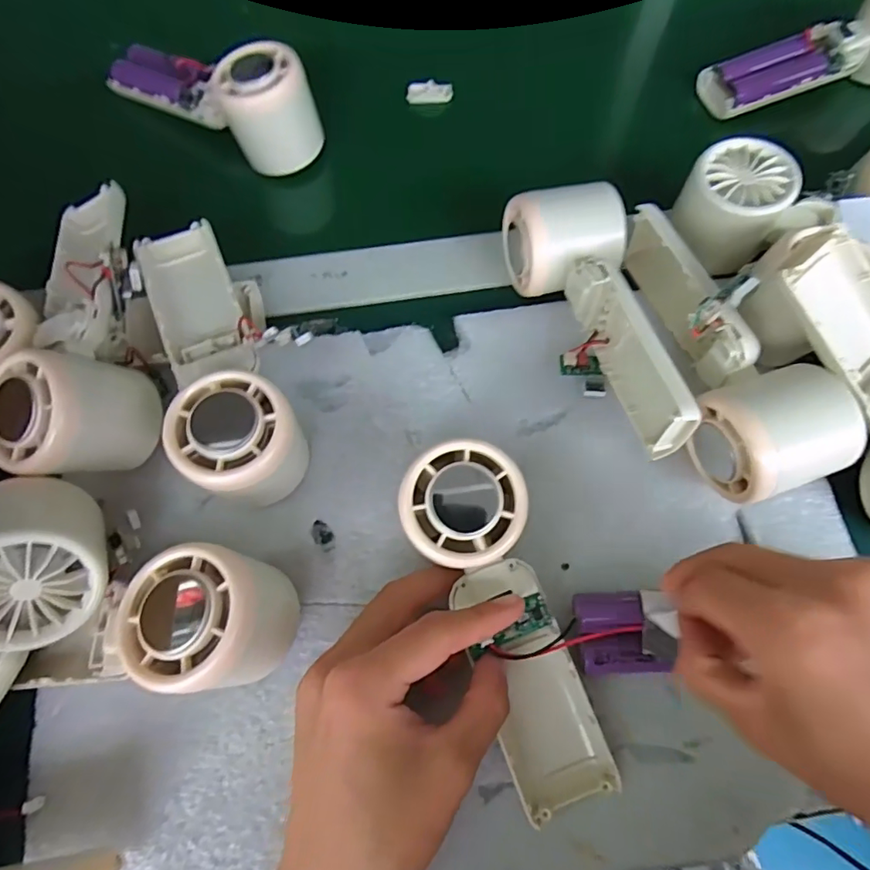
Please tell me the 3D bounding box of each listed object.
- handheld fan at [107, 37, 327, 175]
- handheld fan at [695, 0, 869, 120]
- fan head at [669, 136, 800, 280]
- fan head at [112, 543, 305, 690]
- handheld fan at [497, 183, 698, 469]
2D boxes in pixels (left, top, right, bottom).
[{"bbox_3d":[-0.154,-0.238,0.352,0.155,0.055,0.051,30,75,9],"label":"handheld fan"},{"bbox_3d":[0.273,-0.269,0.373,0.160,0.050,0.048,-19,72,9],"label":"handheld fan"},{"bbox_3d":[0.168,-0.131,0.305,0.054,0.047,0.057,0,72,0],"label":"fan head"},{"bbox_3d":[-0.096,0.080,0.231,0.059,0.064,0.057,9,72,3],"label":"fan head"},{"bbox_3d":[0.086,-0.063,0.281,0.060,0.053,0.159,-14,73,-4],"label":"handheld fan"}]

